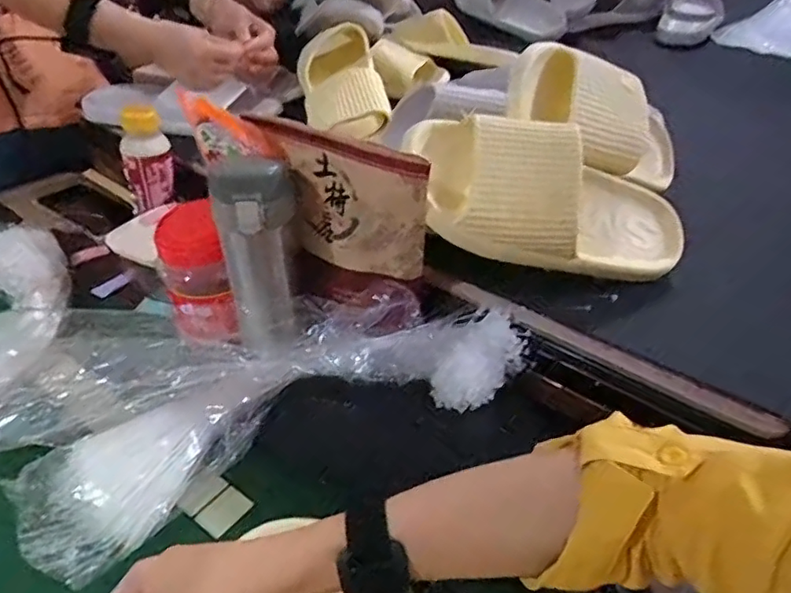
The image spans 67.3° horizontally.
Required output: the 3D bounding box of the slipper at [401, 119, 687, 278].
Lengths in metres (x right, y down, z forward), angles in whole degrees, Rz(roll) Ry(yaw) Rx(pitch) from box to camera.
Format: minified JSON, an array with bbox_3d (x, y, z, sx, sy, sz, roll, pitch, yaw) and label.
[{"bbox_3d":[0.141,-0.080,0.498,0.254,0.103,0.086,14,35,-22],"label":"slipper"}]

